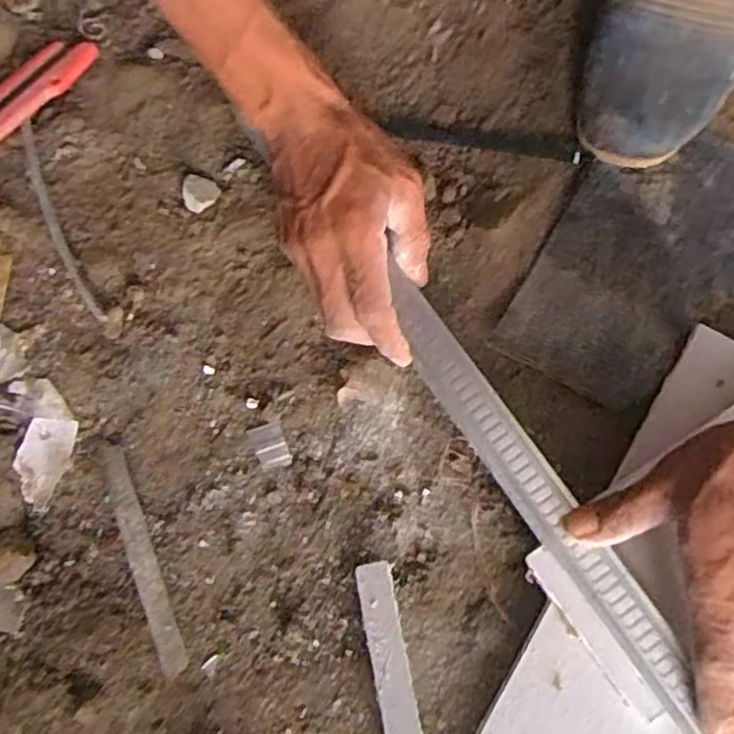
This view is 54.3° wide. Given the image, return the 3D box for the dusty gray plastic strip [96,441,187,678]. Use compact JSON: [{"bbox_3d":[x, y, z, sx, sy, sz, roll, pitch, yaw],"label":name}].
[{"bbox_3d":[-0.133,0.108,0.418,0.016,0.011,0.138,-22,77,-4],"label":"dusty gray plastic strip"}]

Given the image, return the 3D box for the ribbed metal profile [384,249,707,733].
[{"bbox_3d":[0.181,0.193,0.350,0.029,0.014,0.580,-33,77,-7],"label":"ribbed metal profile"}]

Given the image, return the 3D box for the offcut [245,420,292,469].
[{"bbox_3d":[-0.059,0.047,0.433,0.019,0.004,0.028,-23,78,-5],"label":"offcut"}]

